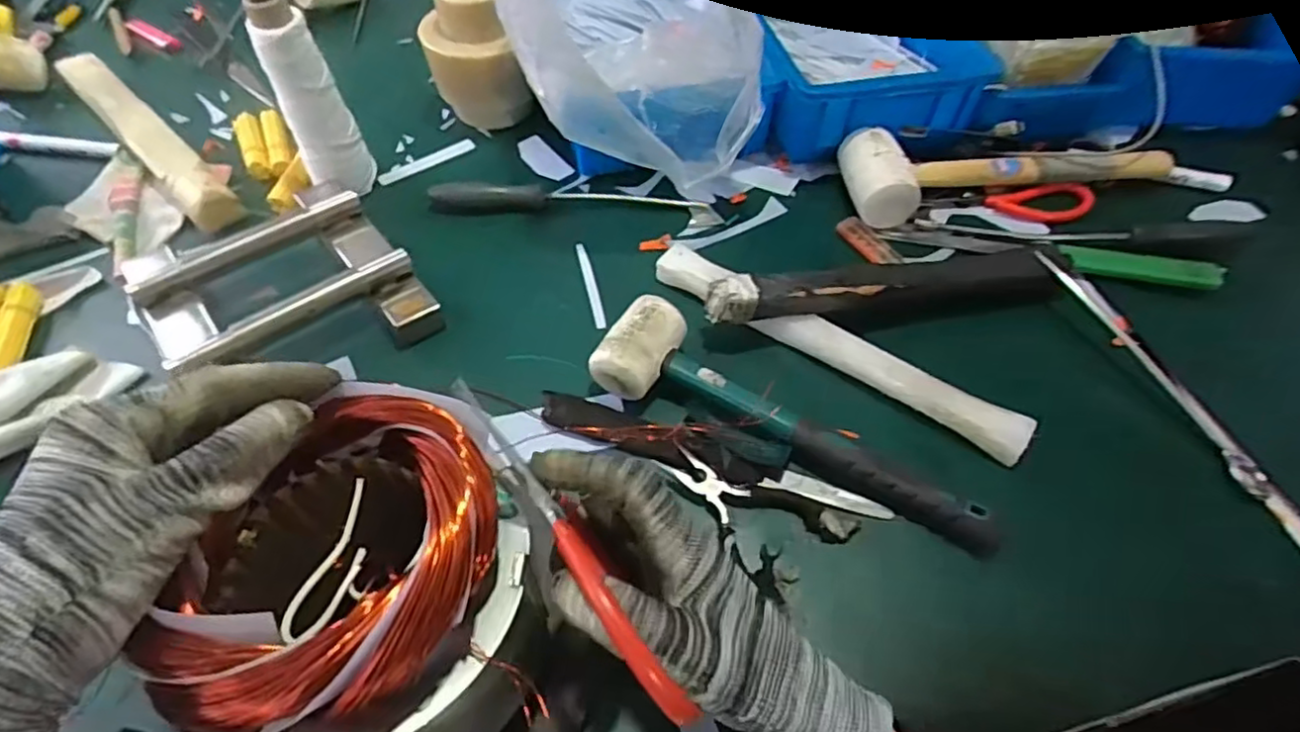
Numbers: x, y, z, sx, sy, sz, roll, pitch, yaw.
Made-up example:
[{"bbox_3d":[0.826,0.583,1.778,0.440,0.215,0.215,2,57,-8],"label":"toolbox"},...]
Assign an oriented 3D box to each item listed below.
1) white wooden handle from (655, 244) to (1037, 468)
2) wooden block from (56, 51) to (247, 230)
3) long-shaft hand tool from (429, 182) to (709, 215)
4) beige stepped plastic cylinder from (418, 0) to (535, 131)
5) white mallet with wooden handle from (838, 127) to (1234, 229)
[{"bbox_3d":[0.134,-0.017,0.513,0.301,0.030,0.033,30,59,20],"label":"white wooden handle"},{"bbox_3d":[-0.477,-0.220,0.636,0.319,0.028,0.042,38,62,24],"label":"wooden block"},{"bbox_3d":[-0.076,-0.157,0.619,0.247,0.018,0.027,-2,54,-2],"label":"long-shaft hand tool"},{"bbox_3d":[-0.165,-0.288,0.634,0.087,0.124,0.077,-13,55,-10],"label":"beige stepped plastic cylinder"},{"bbox_3d":[0.350,-0.184,0.619,0.347,0.054,0.082,-5,54,-4],"label":"white mallet with wooden handle"}]

